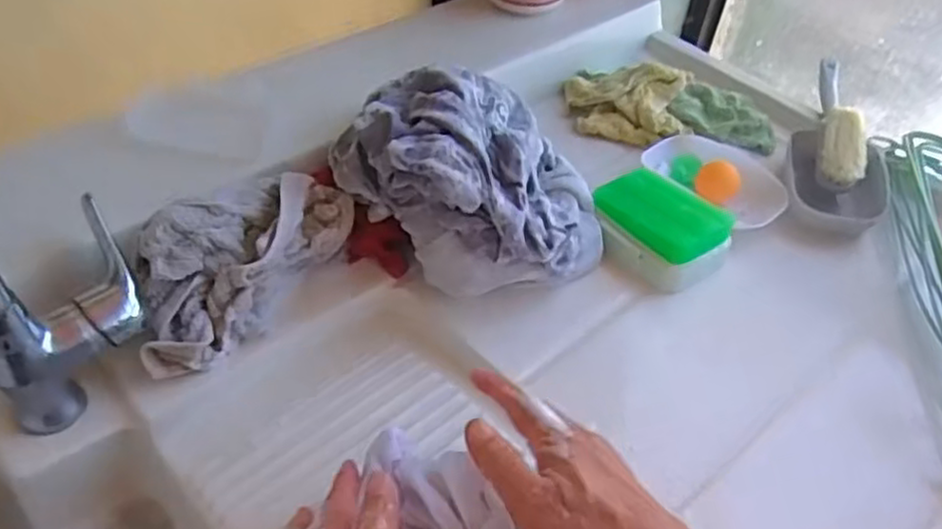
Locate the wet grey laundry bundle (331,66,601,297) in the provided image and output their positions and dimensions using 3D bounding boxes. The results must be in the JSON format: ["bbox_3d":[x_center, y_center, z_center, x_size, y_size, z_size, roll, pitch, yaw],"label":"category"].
[{"bbox_3d":[0.009,-0.060,0.576,0.178,0.127,0.142,30,51,22],"label":"wet grey laundry bundle"}]

